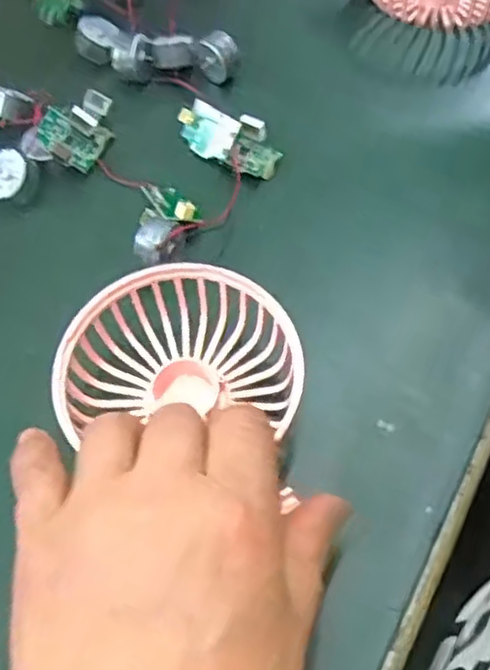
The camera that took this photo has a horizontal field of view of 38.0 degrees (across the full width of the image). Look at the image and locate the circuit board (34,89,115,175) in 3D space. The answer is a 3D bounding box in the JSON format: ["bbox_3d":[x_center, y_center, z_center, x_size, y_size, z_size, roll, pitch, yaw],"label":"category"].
[{"bbox_3d":[-0.083,-0.105,0.359,0.033,0.007,0.049,32,59,-23],"label":"circuit board"}]

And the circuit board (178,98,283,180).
[{"bbox_3d":[-0.008,-0.098,0.354,0.053,0.009,0.025,26,100,14],"label":"circuit board"}]

